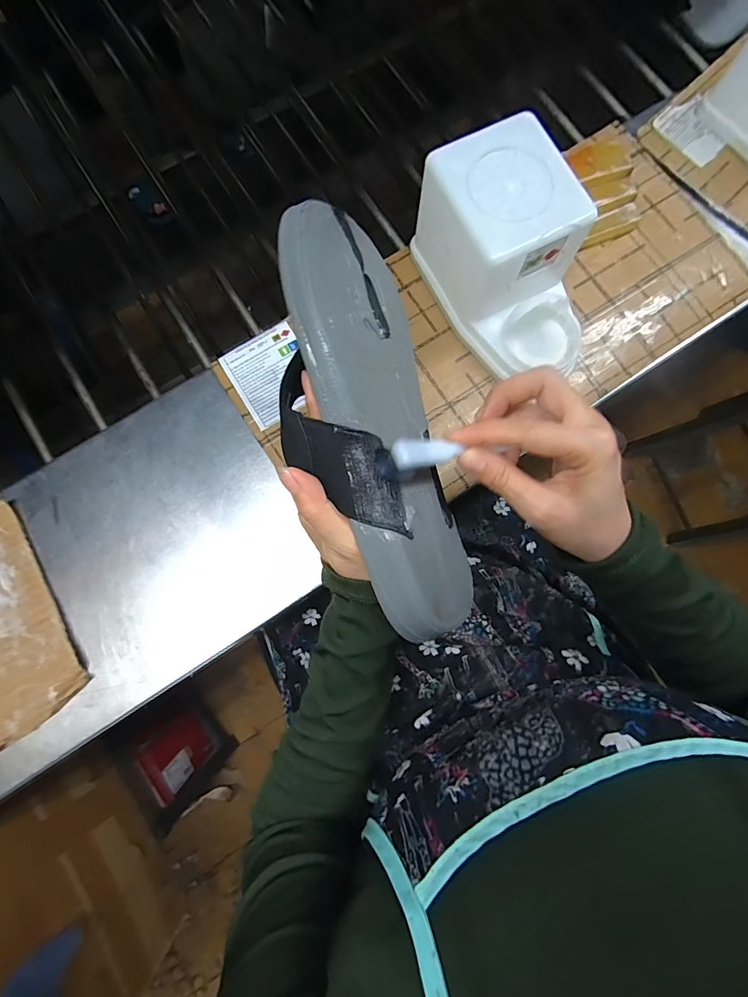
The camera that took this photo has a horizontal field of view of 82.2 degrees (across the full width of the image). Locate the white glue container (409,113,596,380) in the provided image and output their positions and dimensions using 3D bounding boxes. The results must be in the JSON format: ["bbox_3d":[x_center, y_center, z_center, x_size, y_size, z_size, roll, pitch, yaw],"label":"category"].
[{"bbox_3d":[0.119,-0.192,0.364,0.100,0.104,0.182,-27,82,-4],"label":"white glue container"}]

